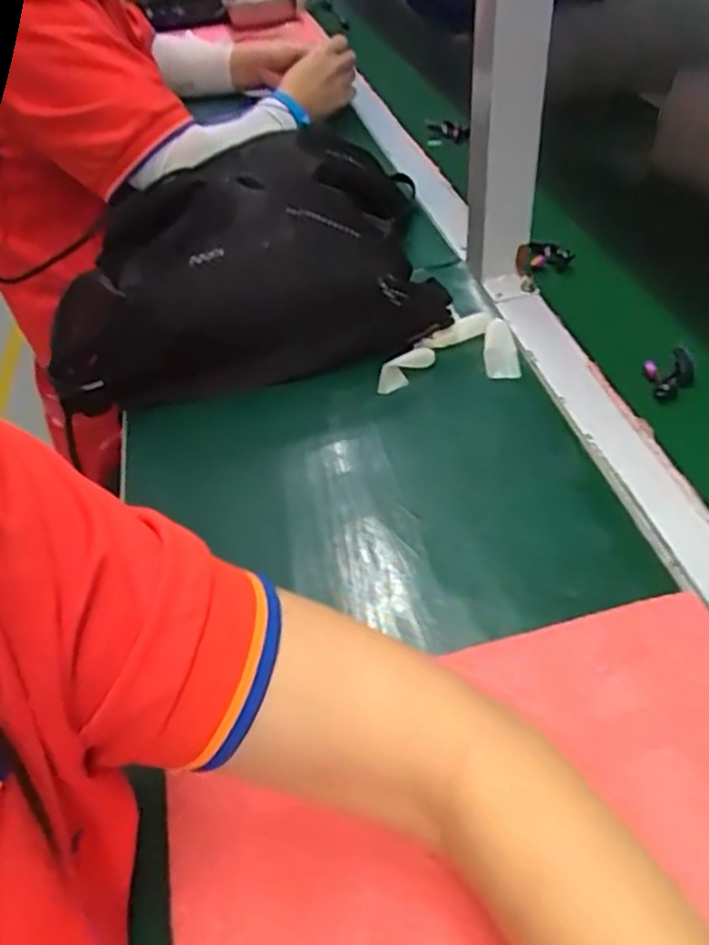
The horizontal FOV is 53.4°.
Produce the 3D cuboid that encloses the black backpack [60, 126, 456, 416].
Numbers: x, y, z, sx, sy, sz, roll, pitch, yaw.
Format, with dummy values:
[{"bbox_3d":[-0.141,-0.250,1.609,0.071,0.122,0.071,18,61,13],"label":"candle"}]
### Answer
[{"bbox_3d":[-0.082,-0.188,0.579,0.307,0.105,0.264,-11,45,-5],"label":"black backpack"}]

